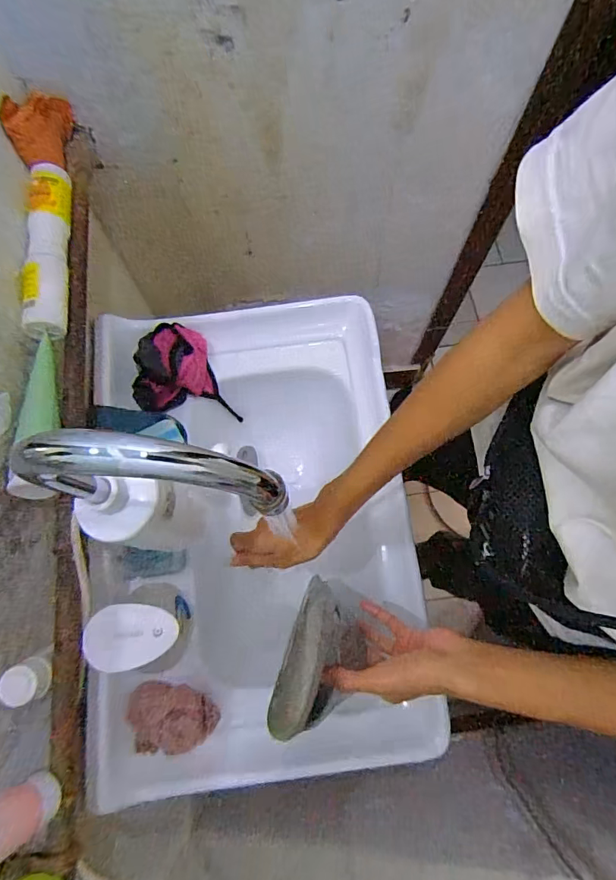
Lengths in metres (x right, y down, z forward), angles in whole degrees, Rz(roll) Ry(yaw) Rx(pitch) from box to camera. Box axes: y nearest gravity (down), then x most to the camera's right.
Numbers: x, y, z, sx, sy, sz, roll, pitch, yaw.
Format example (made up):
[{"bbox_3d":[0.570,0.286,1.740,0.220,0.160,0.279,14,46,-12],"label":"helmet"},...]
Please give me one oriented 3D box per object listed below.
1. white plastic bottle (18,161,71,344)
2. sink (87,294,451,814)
[{"bbox_3d":[-0.285,-0.210,0.489,0.037,0.033,0.204,-6,73,-1],"label":"white plastic bottle"},{"bbox_3d":[-0.071,0.115,0.658,0.397,0.192,0.591,-7,73,-2],"label":"sink"}]

